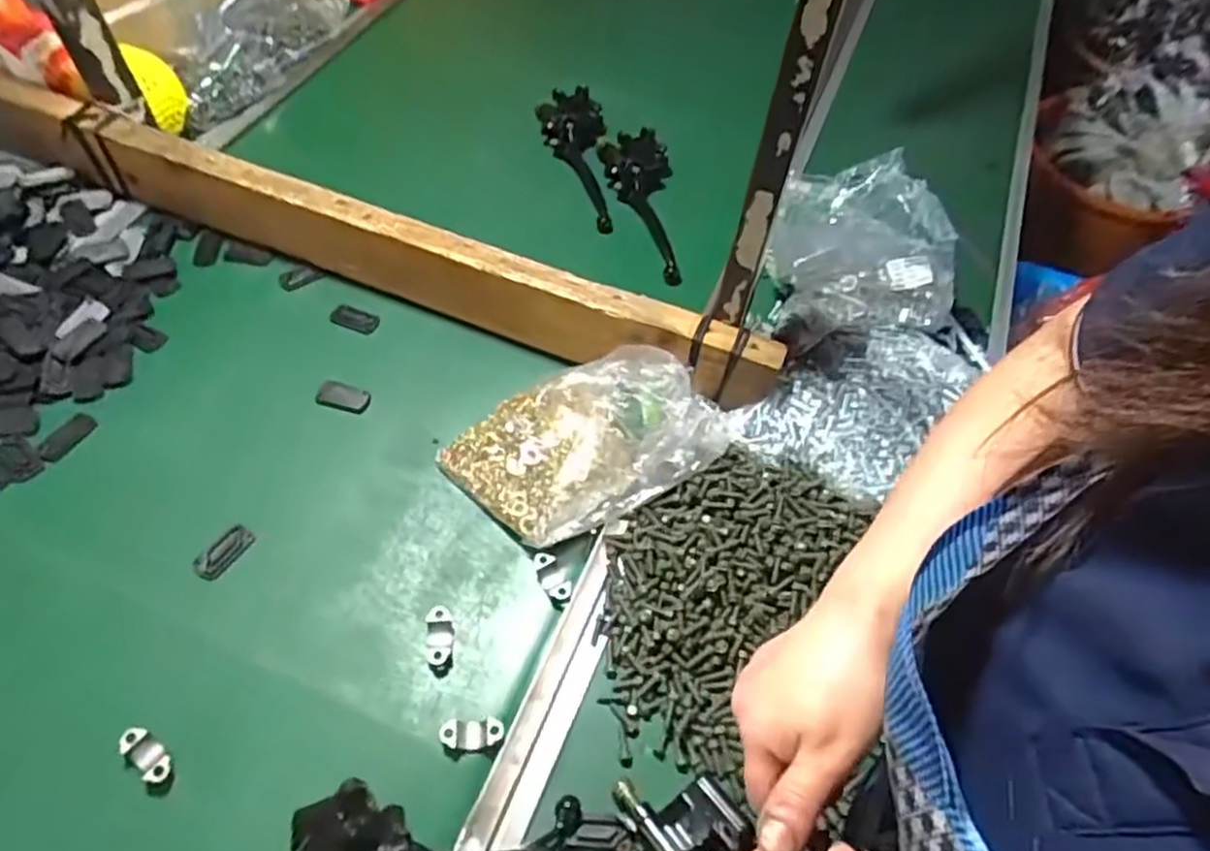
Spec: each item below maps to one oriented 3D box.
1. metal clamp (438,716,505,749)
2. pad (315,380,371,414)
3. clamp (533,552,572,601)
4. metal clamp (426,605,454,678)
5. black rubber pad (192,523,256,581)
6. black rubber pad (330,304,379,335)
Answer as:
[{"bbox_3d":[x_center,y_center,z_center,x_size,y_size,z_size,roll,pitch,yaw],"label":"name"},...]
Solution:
[{"bbox_3d":[-0.094,0.219,0.523,0.044,0.014,0.019,-3,56,-5],"label":"metal clamp"},{"bbox_3d":[-0.244,-0.027,0.682,0.048,0.007,0.026,11,56,5],"label":"pad"},{"bbox_3d":[-0.043,0.123,0.596,0.018,0.015,0.045,-25,60,-19],"label":"clamp"},{"bbox_3d":[-0.127,0.164,0.561,0.019,0.014,0.051,-4,56,-6],"label":"metal clamp"},{"bbox_3d":[-0.307,0.102,0.592,0.027,0.004,0.049,28,59,16],"label":"black rubber pad"},{"bbox_3d":[-0.252,-0.107,0.736,0.046,0.004,0.025,17,56,9],"label":"black rubber pad"}]

